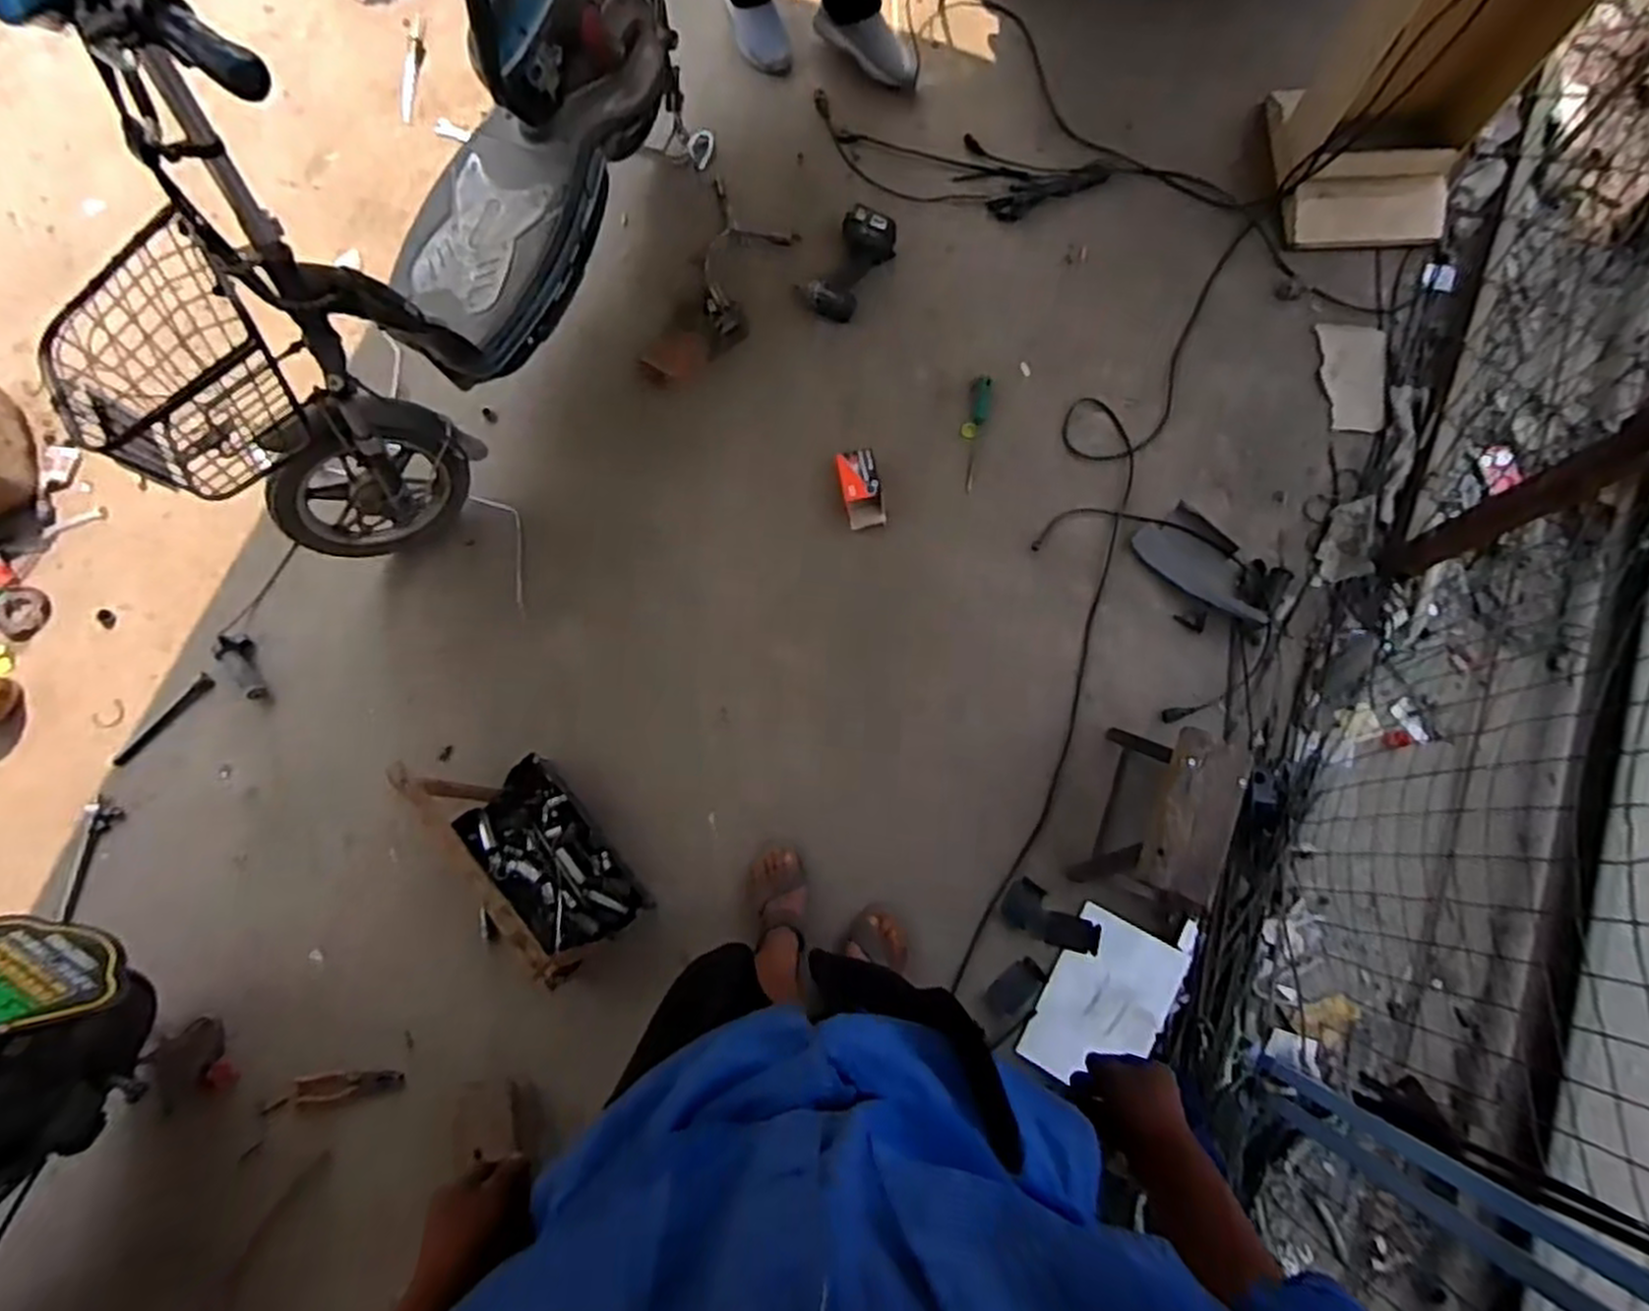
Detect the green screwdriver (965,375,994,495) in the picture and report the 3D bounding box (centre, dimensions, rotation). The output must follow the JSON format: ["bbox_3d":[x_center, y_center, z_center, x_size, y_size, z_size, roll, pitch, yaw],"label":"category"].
[{"bbox_3d":[0.311,-0.454,1.565,0.041,0.025,0.239,8,78,4],"label":"green screwdriver"}]

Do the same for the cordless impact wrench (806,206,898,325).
[{"bbox_3d":[0.055,-0.809,1.586,0.126,0.069,0.221,29,81,8],"label":"cordless impact wrench"}]

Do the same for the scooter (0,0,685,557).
[{"bbox_3d":[-0.561,-0.742,1.139,0.462,0.840,1.196,24,80,7],"label":"scooter"}]

